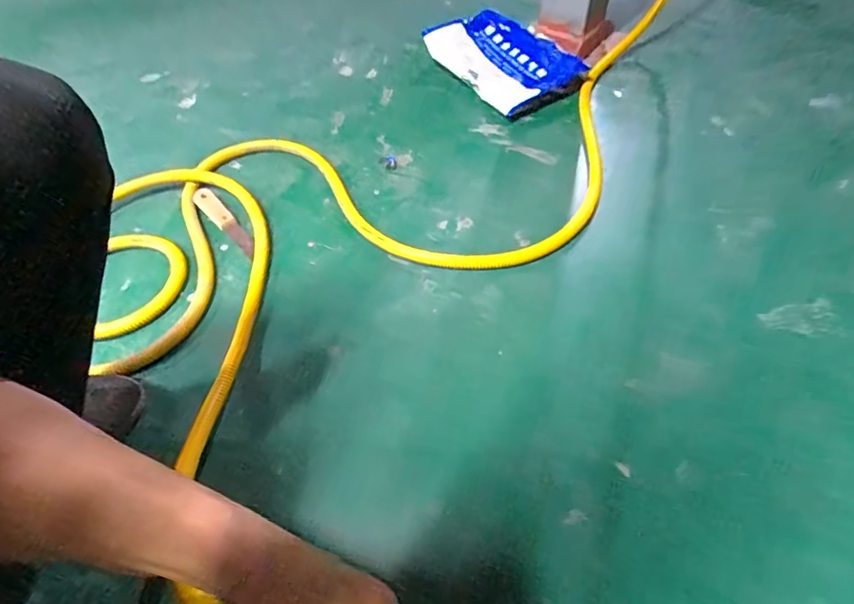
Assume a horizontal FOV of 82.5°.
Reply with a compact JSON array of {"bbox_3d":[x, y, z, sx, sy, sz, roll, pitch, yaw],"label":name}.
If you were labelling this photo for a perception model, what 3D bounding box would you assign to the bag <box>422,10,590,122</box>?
[{"bbox_3d":[0.147,-0.476,0.944,0.181,0.051,0.291,-31,57,-18],"label":"bag"}]

